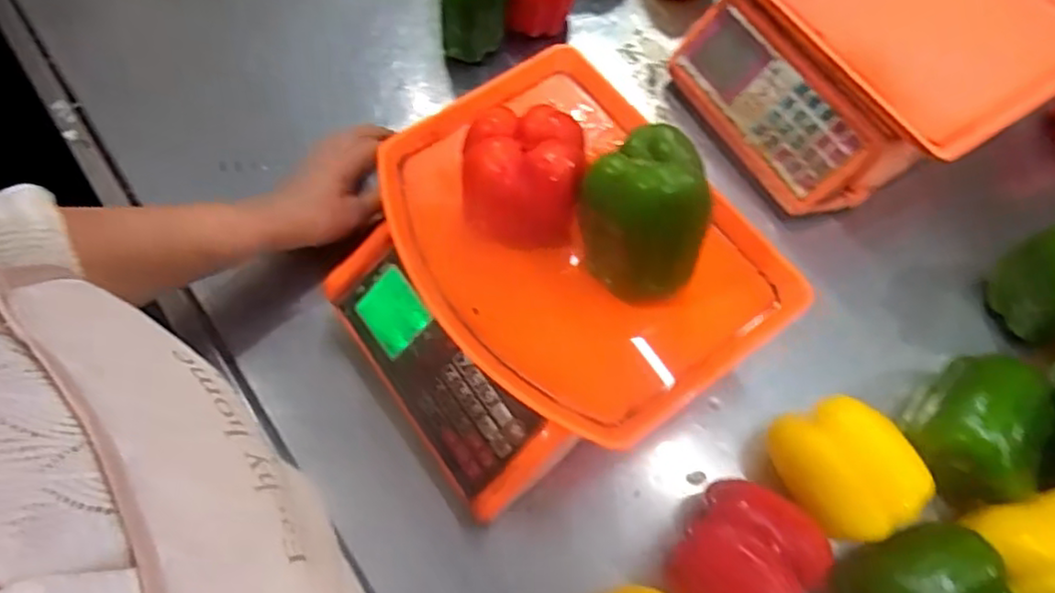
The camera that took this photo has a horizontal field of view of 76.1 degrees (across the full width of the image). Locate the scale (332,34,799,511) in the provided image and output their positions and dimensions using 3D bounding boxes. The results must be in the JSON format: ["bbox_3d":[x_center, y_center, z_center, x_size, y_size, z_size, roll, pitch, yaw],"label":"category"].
[{"bbox_3d":[0.010,-0.012,0.520,0.273,0.107,0.282,-32,70,-14],"label":"scale"}]

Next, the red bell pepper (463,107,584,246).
[{"bbox_3d":[-0.002,-0.084,0.466,0.076,0.078,0.068,8,66,3],"label":"red bell pepper"}]

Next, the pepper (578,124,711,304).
[{"bbox_3d":[0.072,-0.050,0.435,0.077,0.096,0.076,0,66,0],"label":"pepper"}]

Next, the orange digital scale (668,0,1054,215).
[{"bbox_3d":[0.318,-0.244,0.635,0.287,0.119,0.298,-31,69,-13],"label":"orange digital scale"}]

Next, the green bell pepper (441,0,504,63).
[{"bbox_3d":[-0.053,-0.287,0.662,0.066,0.102,0.050,-4,66,-2],"label":"green bell pepper"}]

